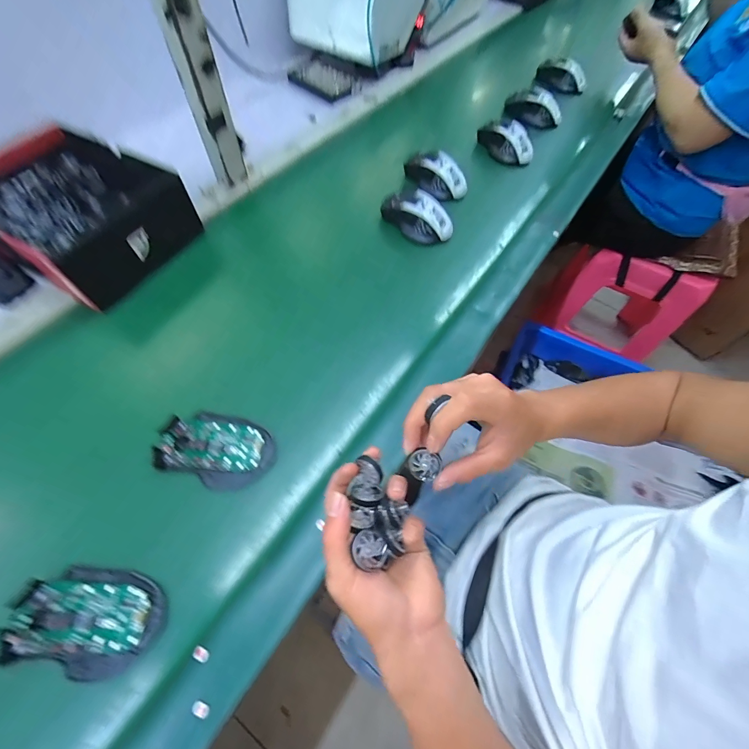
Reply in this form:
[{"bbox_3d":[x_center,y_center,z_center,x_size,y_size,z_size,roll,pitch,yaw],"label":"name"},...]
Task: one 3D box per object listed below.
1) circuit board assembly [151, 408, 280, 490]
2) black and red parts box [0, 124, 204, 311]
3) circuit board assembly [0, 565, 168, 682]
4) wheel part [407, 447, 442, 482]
[{"bbox_3d":[-0.163,0.075,0.360,0.113,0.025,0.072,18,63,6],"label":"circuit board assembly"},{"bbox_3d":[-0.411,-0.234,0.496,0.213,0.105,0.214,26,64,10],"label":"black and red parts box"},{"bbox_3d":[-0.238,0.201,0.288,0.115,0.021,0.071,12,63,3],"label":"circuit board assembly"},{"bbox_3d":[0.039,0.072,0.278,0.024,0.010,0.023,32,88,6],"label":"wheel part"}]

